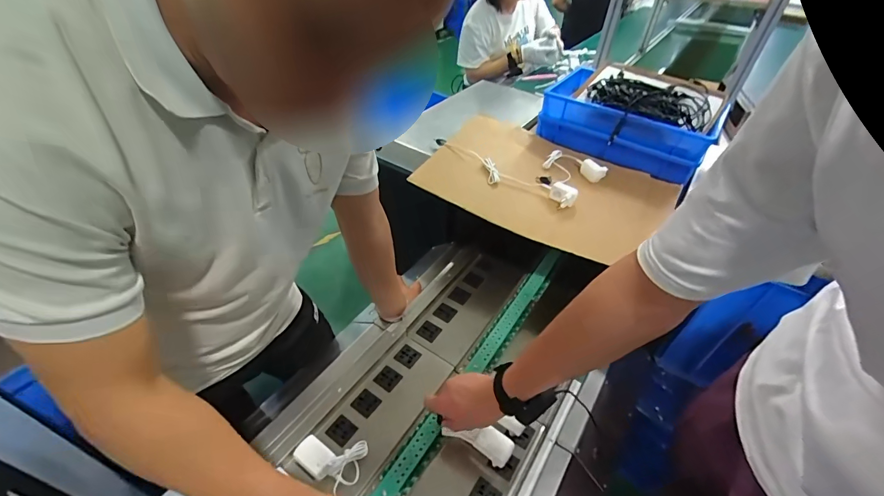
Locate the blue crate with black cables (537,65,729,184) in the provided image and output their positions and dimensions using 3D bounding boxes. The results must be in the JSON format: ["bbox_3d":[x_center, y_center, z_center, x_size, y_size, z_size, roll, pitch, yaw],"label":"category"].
[{"bbox_3d":[0.531,-0.373,1.107,0.447,0.167,0.304,22,46,18],"label":"blue crate with black cables"}]

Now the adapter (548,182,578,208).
[{"bbox_3d":[0.281,-0.122,0.902,0.063,0.042,0.056,18,45,15],"label":"adapter"}]

